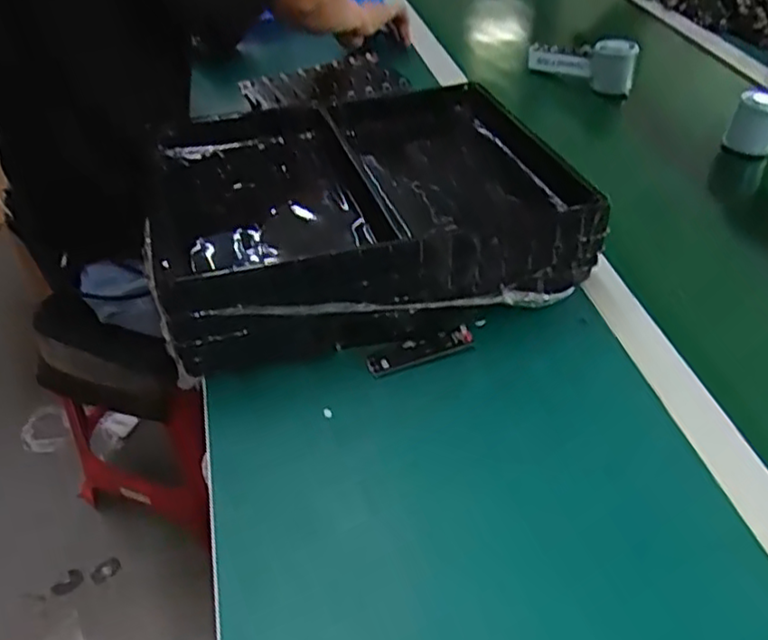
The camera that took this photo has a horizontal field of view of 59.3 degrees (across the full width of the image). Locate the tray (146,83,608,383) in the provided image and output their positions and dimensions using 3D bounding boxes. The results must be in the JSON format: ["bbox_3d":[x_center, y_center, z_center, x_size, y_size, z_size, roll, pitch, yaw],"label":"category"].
[{"bbox_3d":[-0.029,-0.116,0.659,0.361,0.103,0.320,-12,44,-13],"label":"tray"}]

